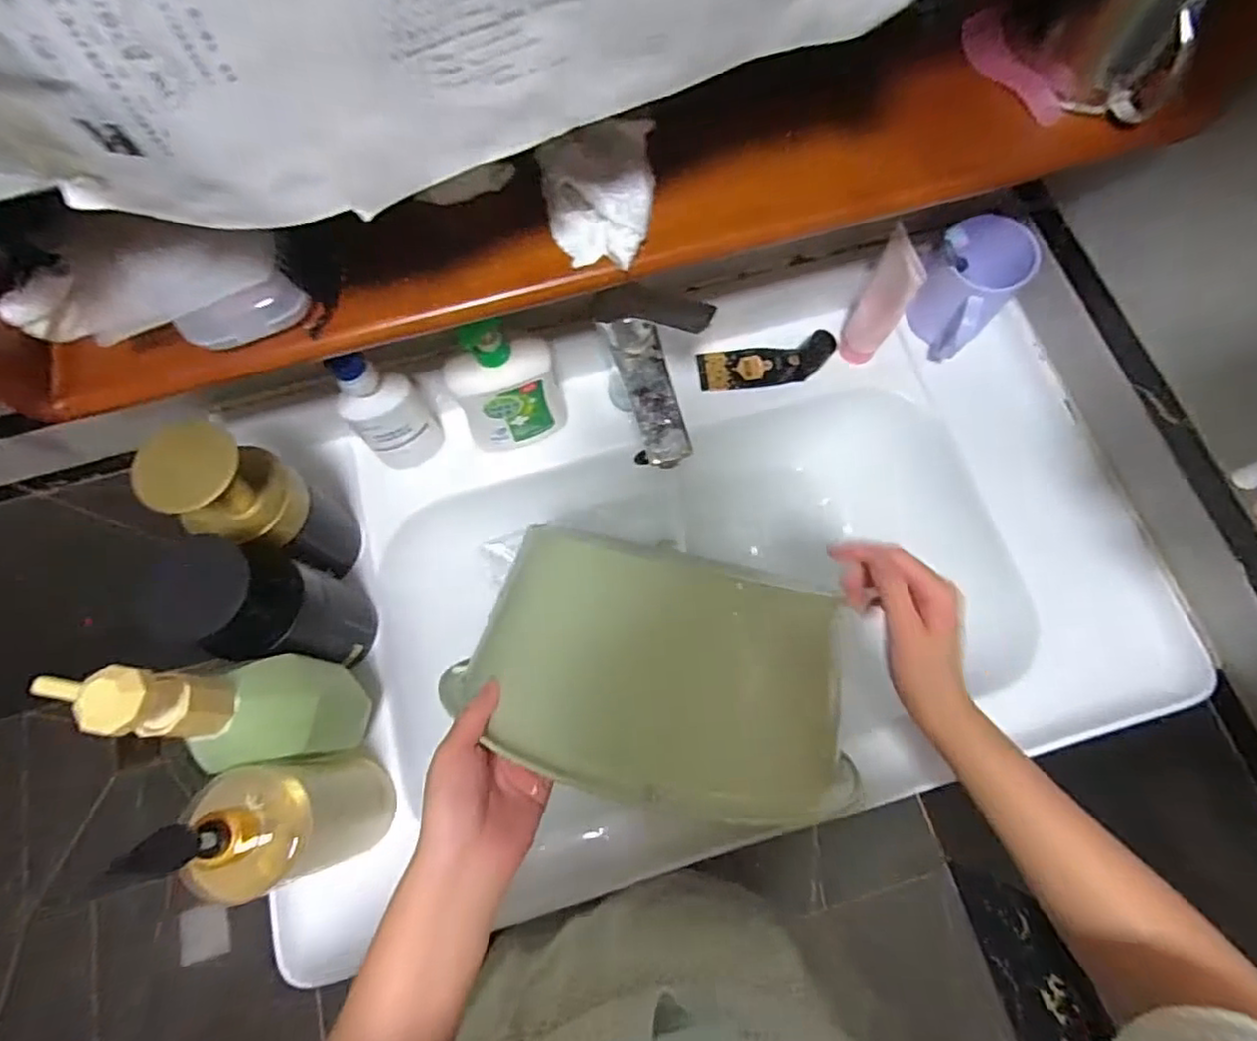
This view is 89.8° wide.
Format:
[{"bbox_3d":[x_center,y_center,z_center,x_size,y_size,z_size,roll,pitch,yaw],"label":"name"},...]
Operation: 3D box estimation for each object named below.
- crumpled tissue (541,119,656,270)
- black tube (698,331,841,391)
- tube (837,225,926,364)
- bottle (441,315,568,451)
[{"bbox_3d":[-0.015,-0.193,0.371,0.066,0.031,0.079,-11,74,-2],"label":"crumpled tissue"},{"bbox_3d":[0.144,-0.168,0.658,0.135,0.034,0.045,-6,74,0],"label":"black tube"},{"bbox_3d":[0.240,-0.205,0.600,0.042,0.143,0.036,29,77,9],"label":"tube"},{"bbox_3d":[-0.112,-0.121,0.578,0.095,0.167,0.051,-18,74,-4],"label":"bottle"}]

